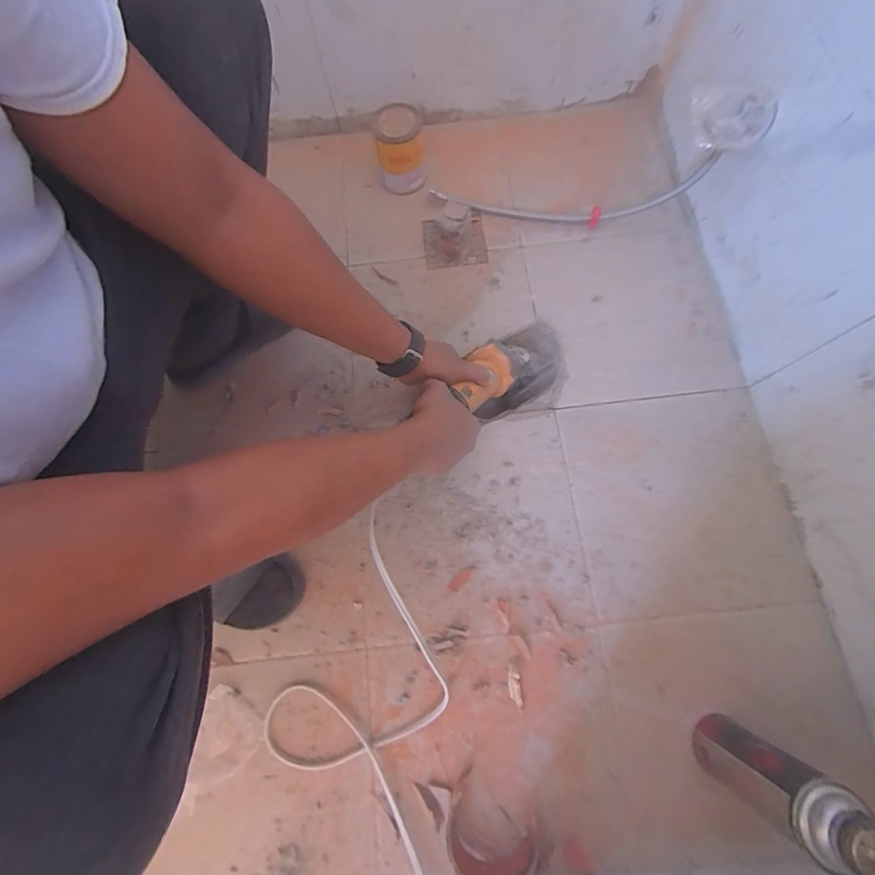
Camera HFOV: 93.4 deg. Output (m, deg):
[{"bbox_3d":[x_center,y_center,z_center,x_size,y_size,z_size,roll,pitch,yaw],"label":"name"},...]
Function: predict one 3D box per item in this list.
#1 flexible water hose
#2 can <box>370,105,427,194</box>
[{"bbox_3d":[0.200,-0.406,0.663,0.434,0.113,0.056,4,73,3],"label":"flexible water hose"},{"bbox_3d":[-0.063,-0.488,0.709,0.076,0.096,0.077,-1,73,2],"label":"can"}]

